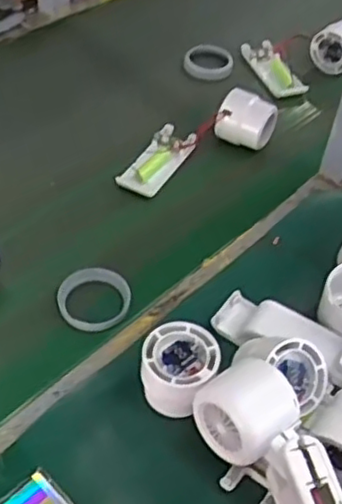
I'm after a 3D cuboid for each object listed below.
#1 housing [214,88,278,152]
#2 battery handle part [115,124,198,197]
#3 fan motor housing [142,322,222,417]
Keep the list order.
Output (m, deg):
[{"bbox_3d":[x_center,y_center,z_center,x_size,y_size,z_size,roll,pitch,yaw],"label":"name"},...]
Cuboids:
[{"bbox_3d":[0.079,-0.139,0.712,0.054,0.043,0.045,19,49,10],"label":"housing"},{"bbox_3d":[-0.012,-0.097,0.696,0.043,0.012,0.103,26,51,17],"label":"battery handle part"},{"bbox_3d":[0.005,0.087,0.487,0.052,0.049,0.055,3,48,-3],"label":"fan motor housing"}]

